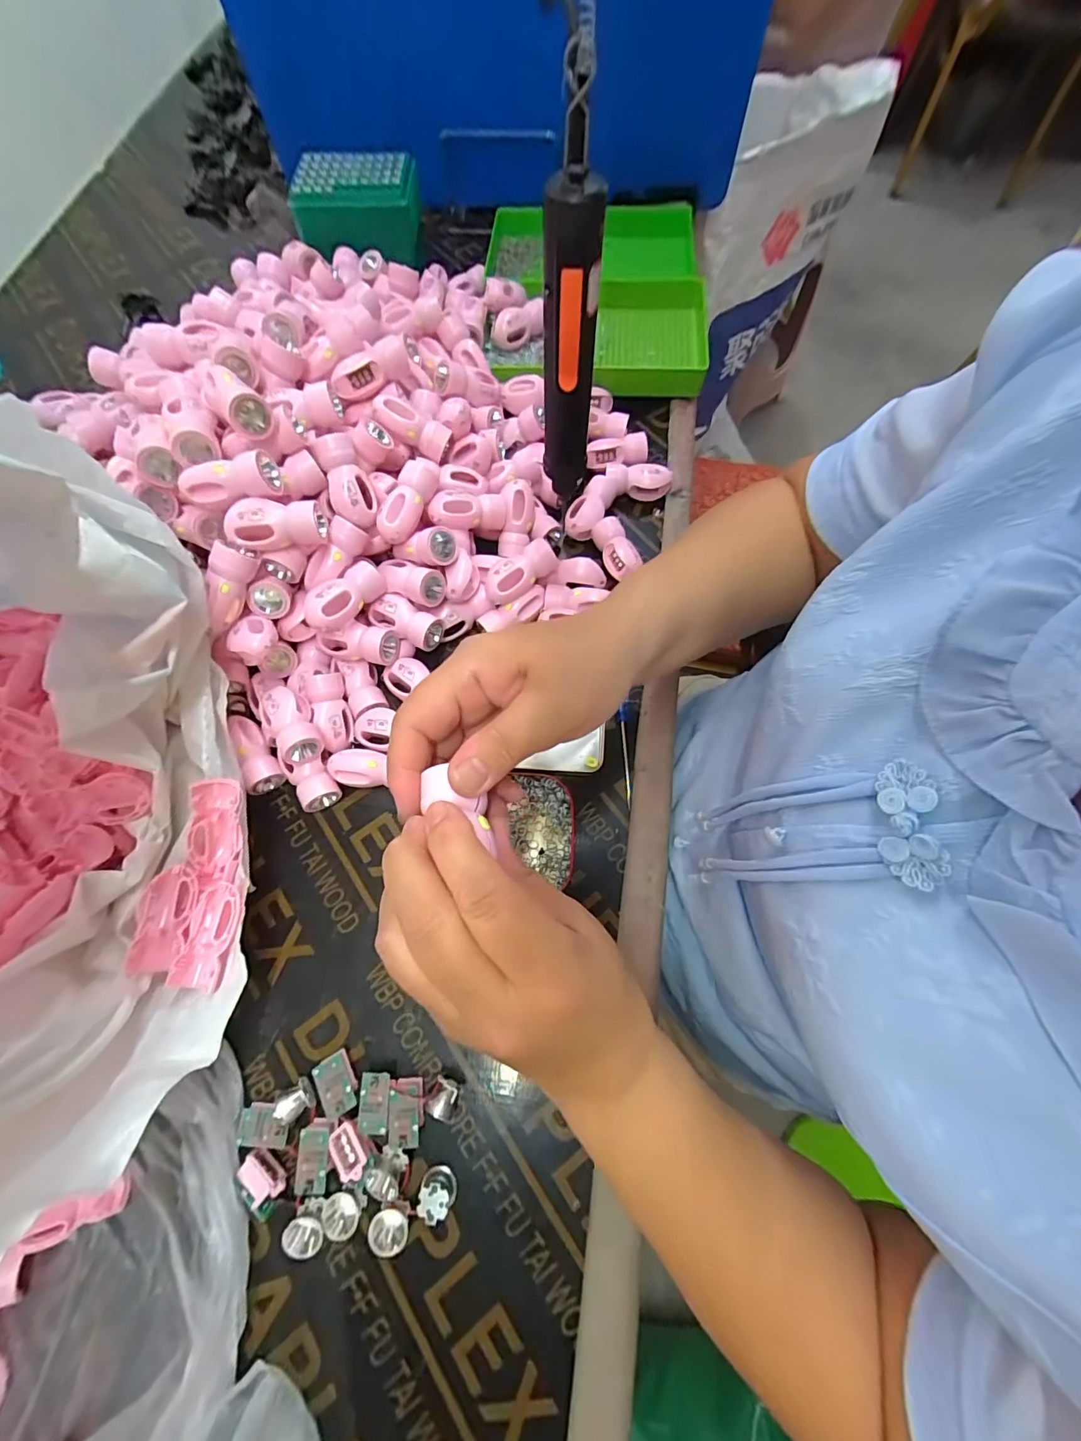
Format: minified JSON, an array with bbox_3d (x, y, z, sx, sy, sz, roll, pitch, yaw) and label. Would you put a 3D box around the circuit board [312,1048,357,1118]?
[{"bbox_3d":[-0.137,0.243,0.321,0.022,0.012,0.033,-25,71,-6],"label":"circuit board"}]

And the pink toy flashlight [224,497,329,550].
[{"bbox_3d":[-0.195,-0.144,0.354,0.066,0.034,0.029,-10,70,-15],"label":"pink toy flashlight"}]

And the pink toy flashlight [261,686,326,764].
[{"bbox_3d":[-0.191,0.006,0.375,0.030,0.033,0.062,-34,73,-11],"label":"pink toy flashlight"}]

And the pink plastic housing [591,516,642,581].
[{"bbox_3d":[0.072,-0.161,0.458,0.027,0.032,0.059,-23,71,-6],"label":"pink plastic housing"}]

